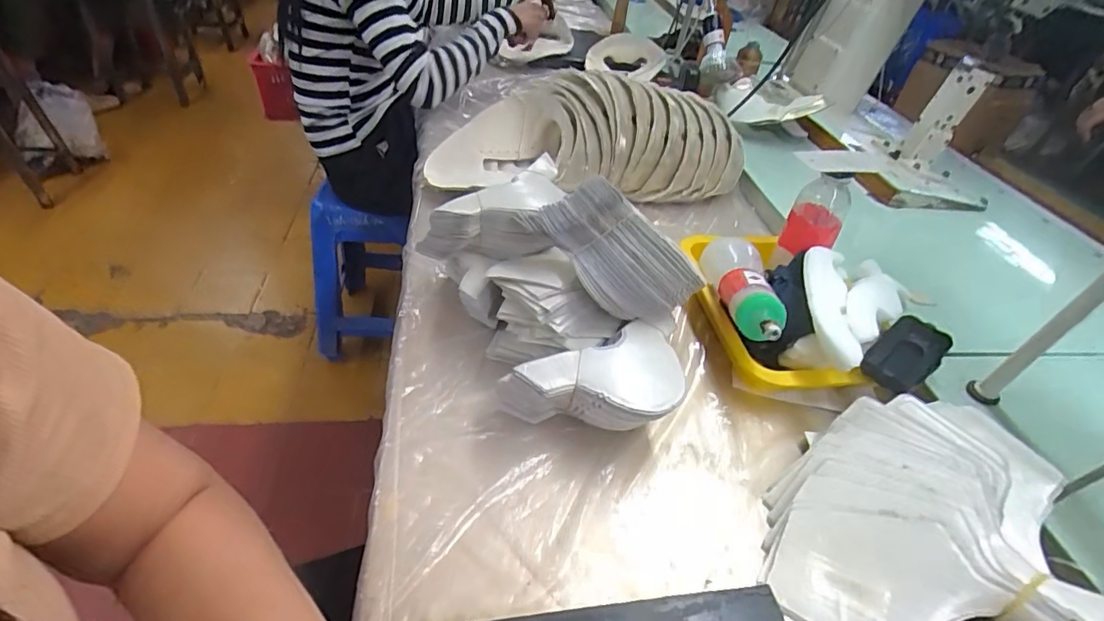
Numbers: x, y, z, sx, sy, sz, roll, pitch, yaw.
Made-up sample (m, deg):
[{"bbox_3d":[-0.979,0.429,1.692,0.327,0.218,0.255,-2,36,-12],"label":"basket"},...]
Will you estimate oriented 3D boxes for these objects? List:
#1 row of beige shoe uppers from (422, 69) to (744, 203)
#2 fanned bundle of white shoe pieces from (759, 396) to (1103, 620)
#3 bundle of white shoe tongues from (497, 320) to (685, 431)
[{"bbox_3d":[0.078,-0.255,0.805,0.455,0.150,0.180,-1,41,-8],"label":"row of beige shoe uppers"},{"bbox_3d":[0.294,0.156,0.421,0.208,0.073,0.234,18,42,14],"label":"fanned bundle of white shoe pieces"},{"bbox_3d":[0.035,0.066,0.487,0.156,0.080,0.097,10,41,4],"label":"bundle of white shoe tongues"}]

